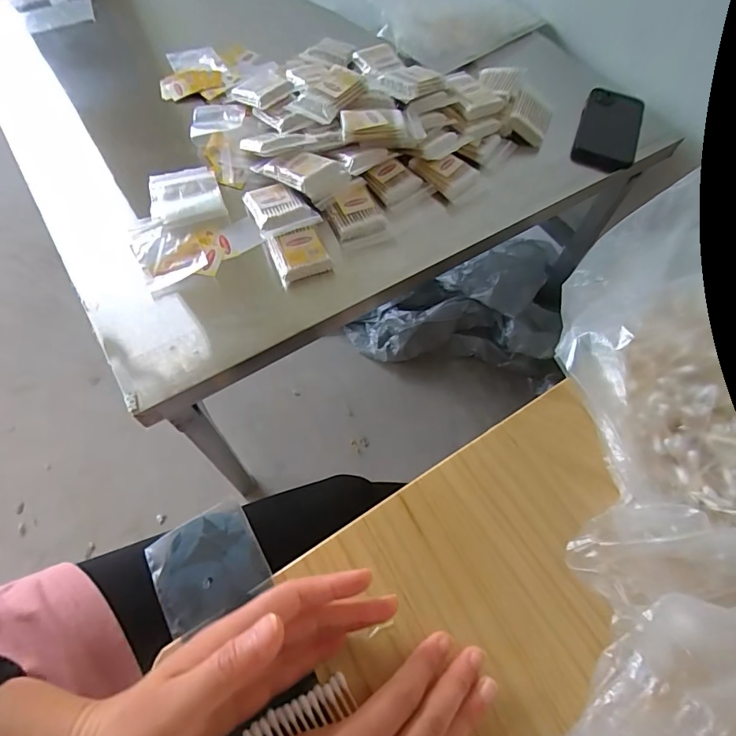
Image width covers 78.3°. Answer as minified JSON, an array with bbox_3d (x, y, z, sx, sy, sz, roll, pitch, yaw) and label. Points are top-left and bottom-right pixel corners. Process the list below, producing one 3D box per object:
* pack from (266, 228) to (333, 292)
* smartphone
[{"bbox_3d":[-0.074,-0.120,0.488,0.055,0.030,0.047,-20,62,-15],"label":"pack"},{"bbox_3d":[0.339,-0.334,0.629,0.082,0.016,0.172,20,60,8],"label":"smartphone"}]

